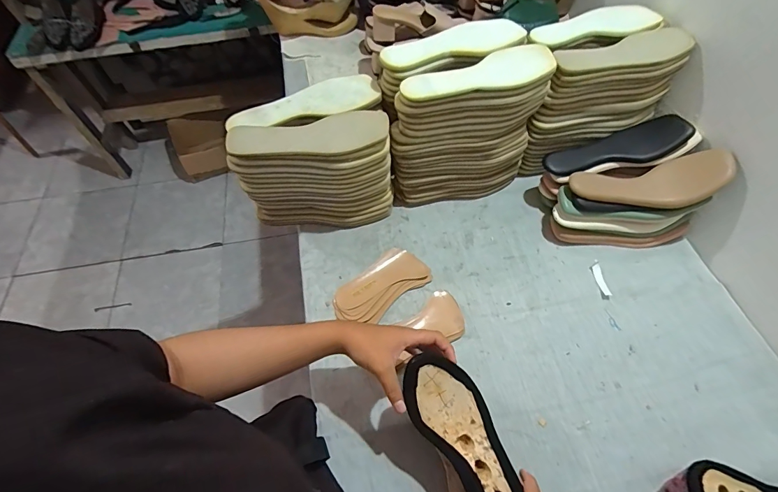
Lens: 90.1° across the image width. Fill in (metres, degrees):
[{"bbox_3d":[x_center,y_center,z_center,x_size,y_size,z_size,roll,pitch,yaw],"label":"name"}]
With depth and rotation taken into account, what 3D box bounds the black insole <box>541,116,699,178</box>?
[{"bbox_3d":[0.387,-0.169,0.672,0.226,0.026,0.074,-16,56,9],"label":"black insole"}]

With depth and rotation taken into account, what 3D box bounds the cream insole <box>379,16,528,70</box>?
[{"bbox_3d":[0.102,-0.320,0.614,0.229,0.010,0.069,-17,70,-7],"label":"cream insole"}]

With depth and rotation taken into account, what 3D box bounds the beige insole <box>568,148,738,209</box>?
[{"bbox_3d":[0.414,-0.103,0.626,0.223,0.051,0.080,-6,55,16],"label":"beige insole"}]

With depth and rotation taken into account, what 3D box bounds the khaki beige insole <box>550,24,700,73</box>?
[{"bbox_3d":[0.379,-0.314,0.628,0.229,0.023,0.085,-17,58,-11],"label":"khaki beige insole"}]

